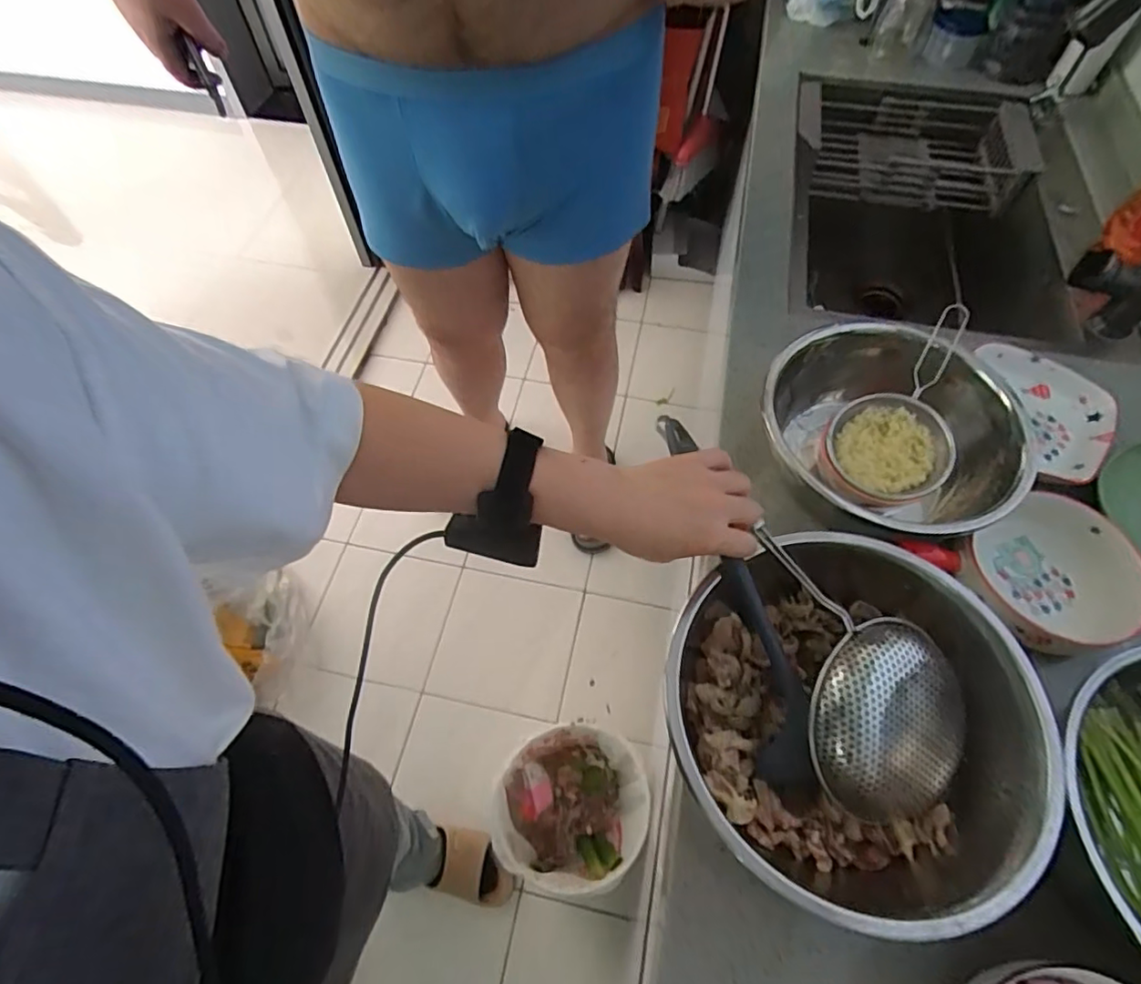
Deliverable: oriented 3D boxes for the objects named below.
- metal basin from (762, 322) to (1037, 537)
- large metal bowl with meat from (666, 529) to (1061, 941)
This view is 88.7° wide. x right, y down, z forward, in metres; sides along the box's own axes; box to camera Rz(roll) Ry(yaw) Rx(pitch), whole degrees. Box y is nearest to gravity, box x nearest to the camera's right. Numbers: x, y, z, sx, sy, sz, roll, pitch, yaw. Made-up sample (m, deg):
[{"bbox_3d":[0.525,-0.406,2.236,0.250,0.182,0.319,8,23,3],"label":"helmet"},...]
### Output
[{"bbox_3d":[0.312,-0.059,0.613,0.217,0.130,0.254,3,60,3],"label":"metal basin"},{"bbox_3d":[0.211,0.177,0.463,0.258,0.107,0.258,0,60,1],"label":"large metal bowl with meat"}]

